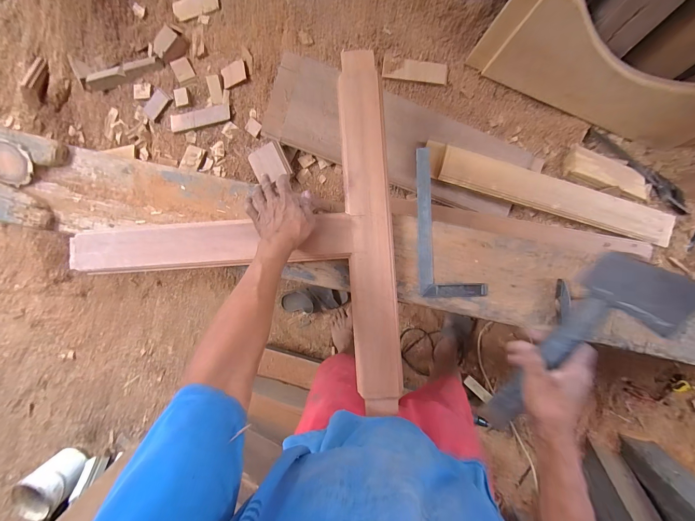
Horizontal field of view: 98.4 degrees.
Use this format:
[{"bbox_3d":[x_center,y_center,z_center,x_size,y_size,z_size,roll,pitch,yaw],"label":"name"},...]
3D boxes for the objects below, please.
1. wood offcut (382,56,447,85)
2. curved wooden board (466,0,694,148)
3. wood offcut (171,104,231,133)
[{"bbox_3d":[0.162,-0.453,0.719,0.154,0.004,0.042,4,114,-4],"label":"wood offcut"},{"bbox_3d":[0.632,-0.415,0.708,0.675,0.201,0.025,16,72,-11],"label":"curved wooden board"},{"bbox_3d":[-0.384,-0.372,0.783,0.157,0.009,0.042,-12,91,4],"label":"wood offcut"}]

